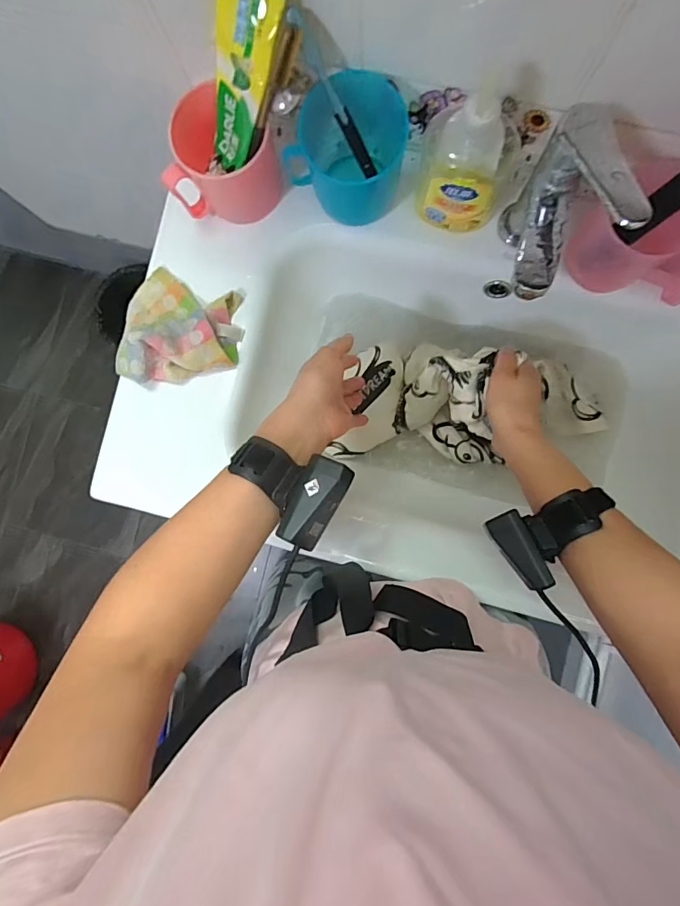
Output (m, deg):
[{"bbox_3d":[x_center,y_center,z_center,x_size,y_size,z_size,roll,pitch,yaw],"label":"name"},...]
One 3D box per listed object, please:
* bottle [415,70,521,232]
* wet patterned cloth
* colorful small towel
[{"bbox_3d":[0.115,-0.267,0.429,0.084,0.141,0.045,19,90,4],"label":"bottle"},{"bbox_3d":[0.161,-0.061,0.528,0.317,0.150,0.140,3,89,4],"label":"wet patterned cloth"},{"bbox_3d":[-0.179,-0.135,0.503,0.129,0.044,0.125,11,89,4],"label":"colorful small towel"}]

